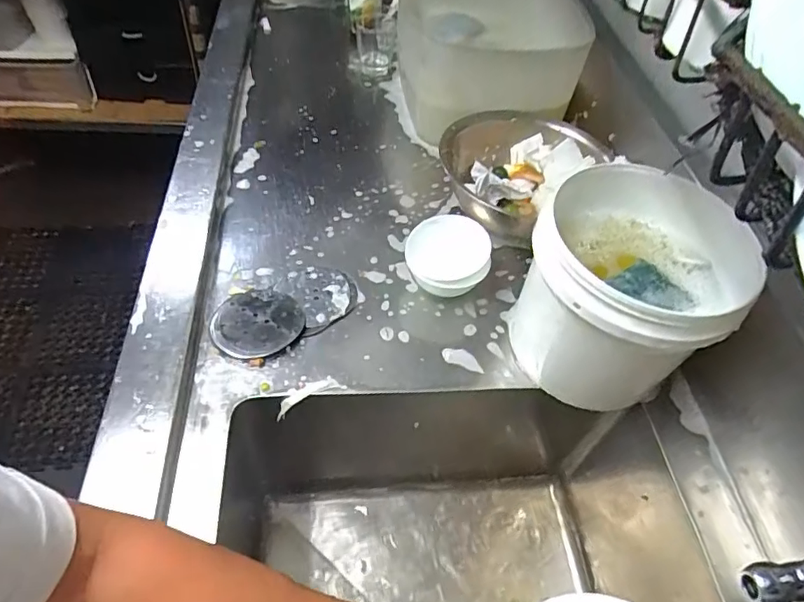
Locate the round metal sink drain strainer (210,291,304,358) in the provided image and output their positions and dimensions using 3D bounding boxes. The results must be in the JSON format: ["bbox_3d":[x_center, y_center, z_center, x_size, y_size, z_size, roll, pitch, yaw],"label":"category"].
[{"bbox_3d":[-0.179,0.026,0.674,0.109,0.012,0.103,3,51,-4],"label":"round metal sink drain strainer"}]

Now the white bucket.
[{"bbox_3d":[0.245,-0.006,0.621,0.205,0.204,0.207,3,51,-4],"label":"white bucket"}]

